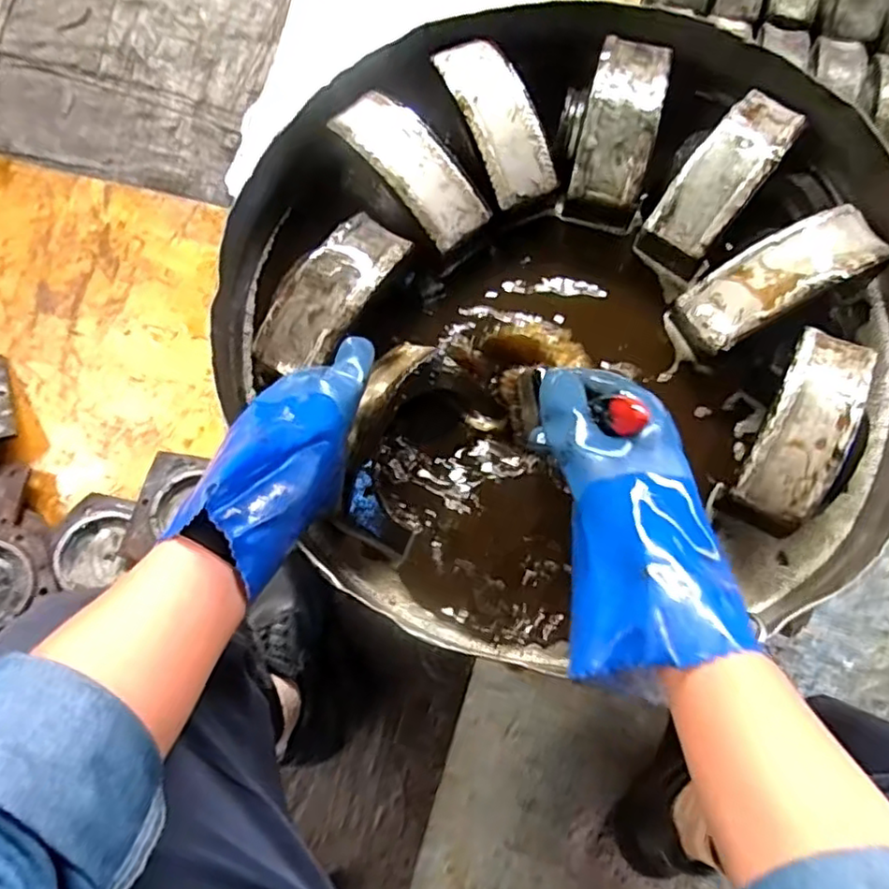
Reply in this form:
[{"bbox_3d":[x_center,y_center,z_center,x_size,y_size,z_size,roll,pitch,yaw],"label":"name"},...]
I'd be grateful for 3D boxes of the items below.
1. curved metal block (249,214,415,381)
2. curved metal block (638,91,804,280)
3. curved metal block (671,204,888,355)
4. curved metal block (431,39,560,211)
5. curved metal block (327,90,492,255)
[{"bbox_3d":[-0.093,-0.127,0.531,0.065,0.030,0.155,32,80,8],"label":"curved metal block"},{"bbox_3d":[0.243,-0.232,0.564,0.062,0.052,0.166,37,91,11],"label":"curved metal block"},{"bbox_3d":[0.282,-0.140,0.541,0.170,0.056,0.064,-27,78,-4],"label":"curved metal block"},{"bbox_3d":[0.047,-0.294,0.581,0.062,0.035,0.160,-24,78,-4],"label":"curved metal block"},{"bbox_3d":[-0.032,-0.248,0.572,0.063,0.033,0.162,-42,80,-7],"label":"curved metal block"}]

